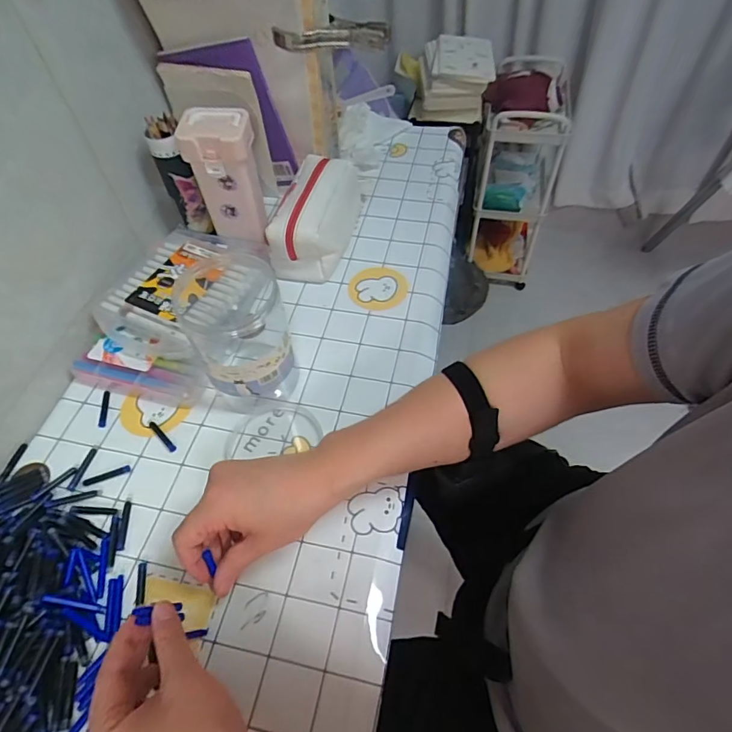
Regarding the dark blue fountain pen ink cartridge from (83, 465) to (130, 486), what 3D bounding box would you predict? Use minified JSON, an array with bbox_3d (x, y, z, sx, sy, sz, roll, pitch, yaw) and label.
[{"bbox_3d":[-0.268,0.112,0.497,0.046,0.004,0.009,-18,55,-11],"label":"dark blue fountain pen ink cartridge"}]

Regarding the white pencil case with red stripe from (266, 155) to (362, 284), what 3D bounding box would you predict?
[{"bbox_3d":[-0.066,-0.217,0.681,0.090,0.092,0.204,8,54,7],"label":"white pencil case with red stripe"}]

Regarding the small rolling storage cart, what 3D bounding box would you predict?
[{"bbox_3d":[0.479,-0.606,1.554,0.238,0.573,0.385,16,56,13],"label":"small rolling storage cart"}]

